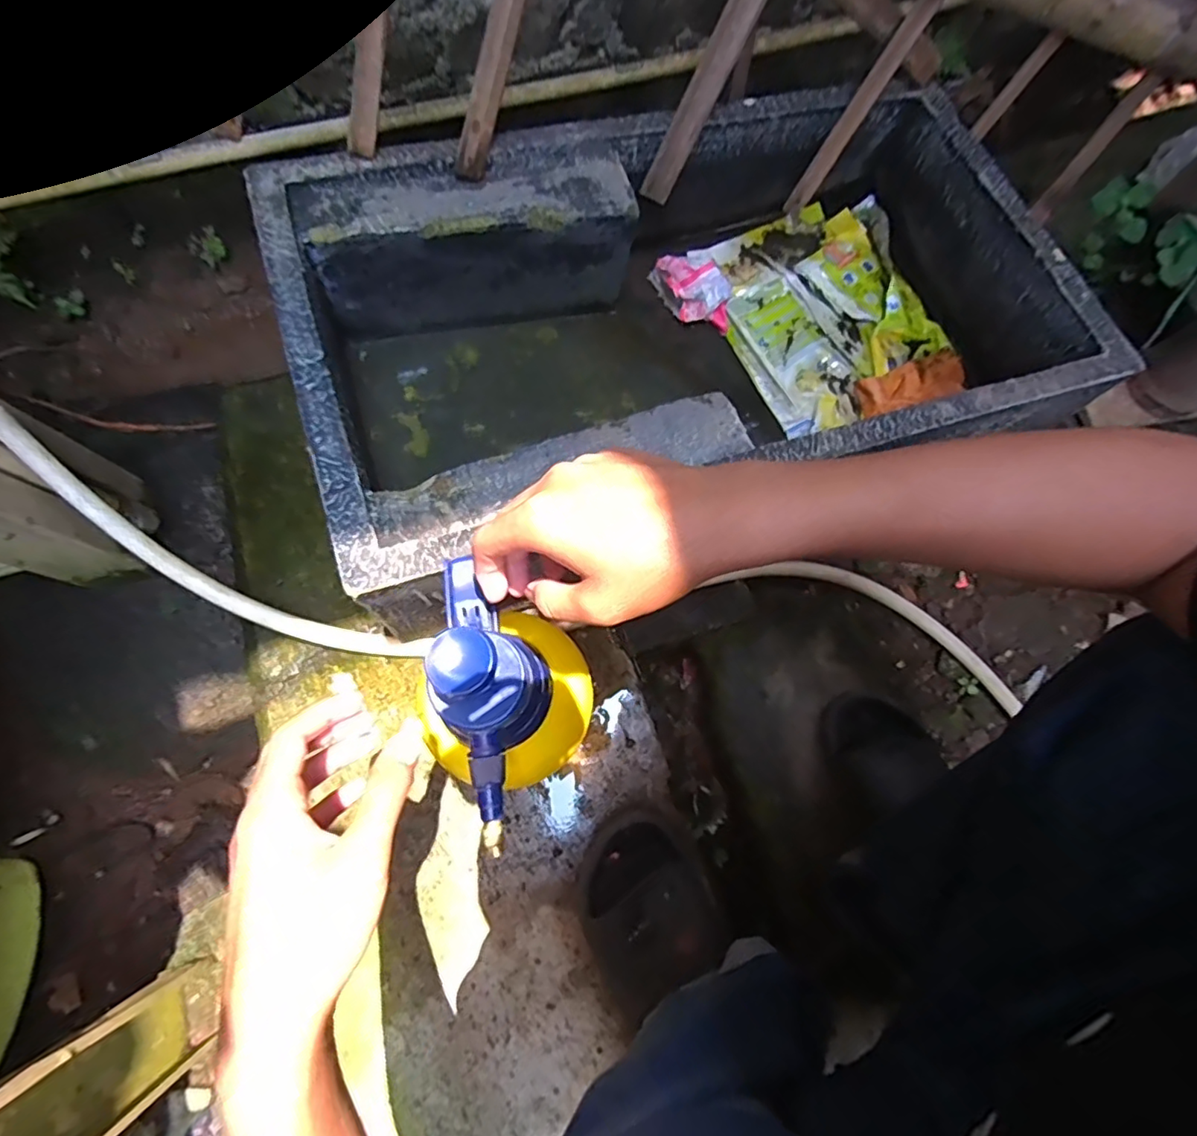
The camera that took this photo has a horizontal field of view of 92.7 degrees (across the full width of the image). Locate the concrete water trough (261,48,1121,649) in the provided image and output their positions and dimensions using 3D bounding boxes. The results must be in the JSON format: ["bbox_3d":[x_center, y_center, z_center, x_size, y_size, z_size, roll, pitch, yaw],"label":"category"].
[{"bbox_3d":[0.107,-0.254,0.593,0.723,0.216,0.403,-20,77,-7],"label":"concrete water trough"}]

